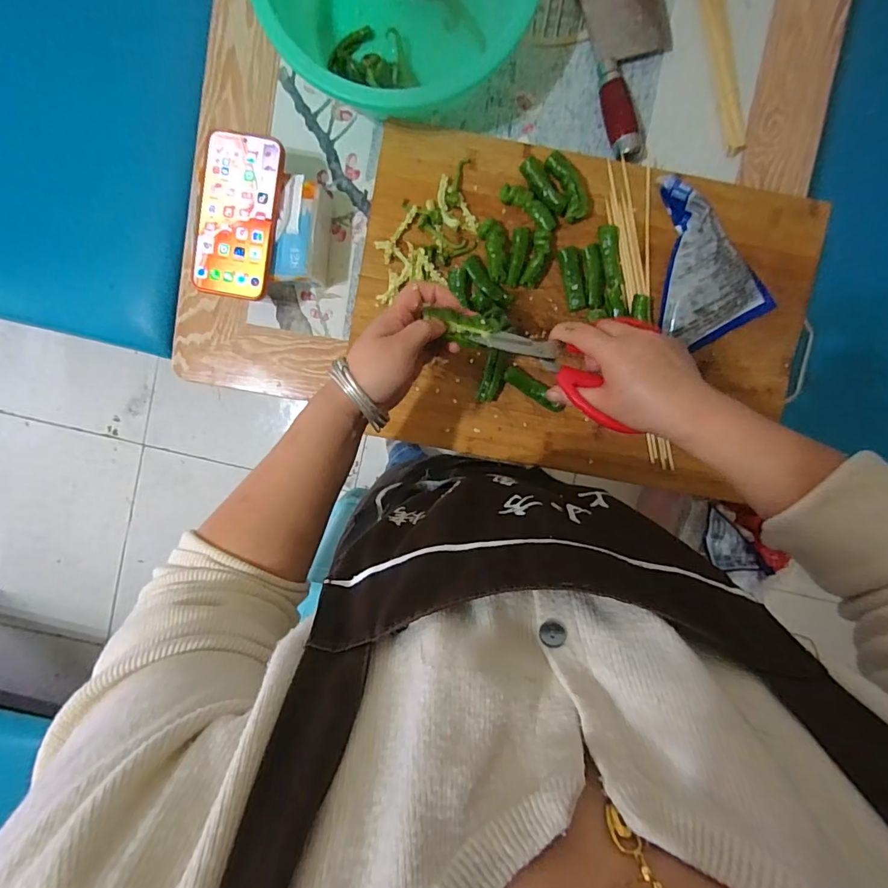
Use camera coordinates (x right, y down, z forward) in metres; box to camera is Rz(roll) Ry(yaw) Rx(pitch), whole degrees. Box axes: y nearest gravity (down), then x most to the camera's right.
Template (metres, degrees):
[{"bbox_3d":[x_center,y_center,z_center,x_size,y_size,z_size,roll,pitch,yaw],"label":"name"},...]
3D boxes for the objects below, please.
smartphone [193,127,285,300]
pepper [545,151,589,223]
[{"bbox_3d":[-0.212,-0.235,0.480,0.079,0.008,0.161,11,95,-2],"label":"smartphone"},{"bbox_3d":[0.131,-0.275,0.497,0.024,0.025,0.074,-22,95,1],"label":"pepper"}]

